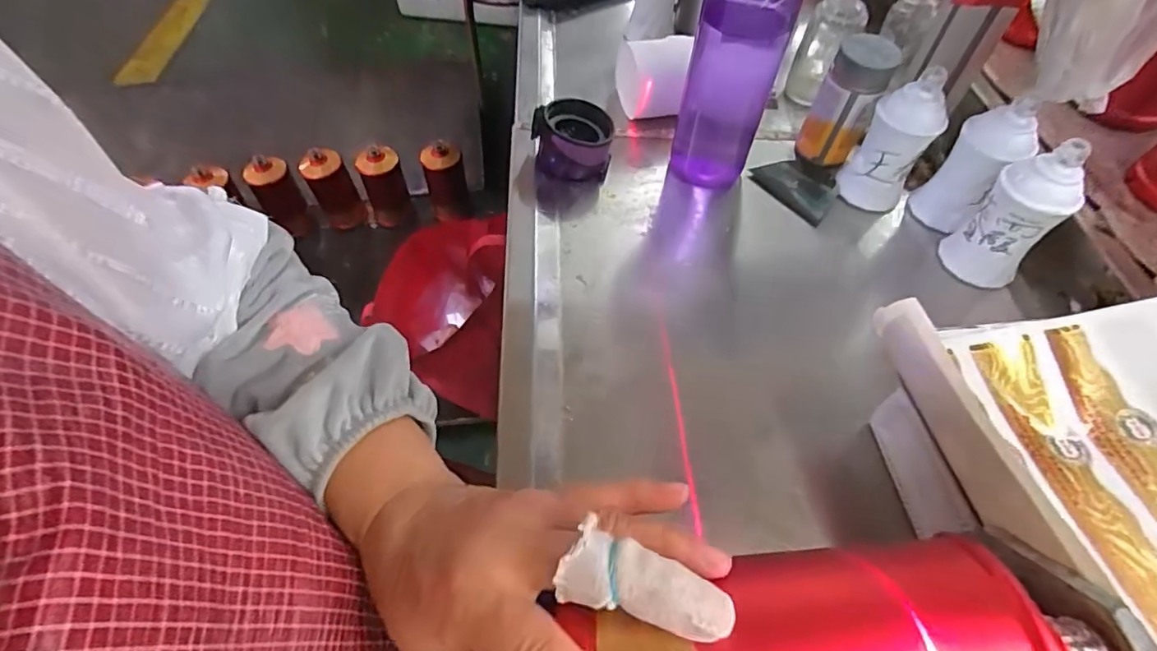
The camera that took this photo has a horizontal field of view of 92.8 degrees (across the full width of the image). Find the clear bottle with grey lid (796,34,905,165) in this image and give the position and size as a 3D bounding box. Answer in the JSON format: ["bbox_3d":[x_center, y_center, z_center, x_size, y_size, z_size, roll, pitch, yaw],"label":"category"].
[{"bbox_3d":[0.246,-0.207,0.508,0.055,0.102,0.047,26,59,17],"label":"clear bottle with grey lid"}]

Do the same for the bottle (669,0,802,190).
[{"bbox_3d":[0.129,-0.221,0.465,0.077,0.192,0.084,12,56,8],"label":"bottle"}]

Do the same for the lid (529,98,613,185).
[{"bbox_3d":[-0.005,-0.170,0.514,0.070,0.055,0.063,4,55,2],"label":"lid"}]

